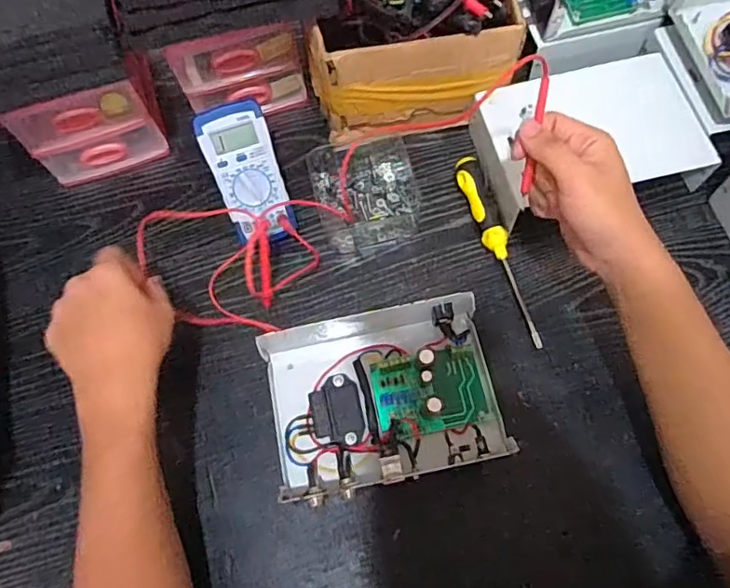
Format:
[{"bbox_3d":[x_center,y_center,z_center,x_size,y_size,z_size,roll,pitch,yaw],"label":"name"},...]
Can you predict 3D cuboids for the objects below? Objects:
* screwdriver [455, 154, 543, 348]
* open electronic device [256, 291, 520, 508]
[{"bbox_3d":[0.138,-0.048,0.569,0.030,0.024,0.213,-15,69,-3],"label":"screwdriver"},{"bbox_3d":[0.015,0.087,0.511,0.202,0.048,0.164,-13,69,-2],"label":"open electronic device"}]

